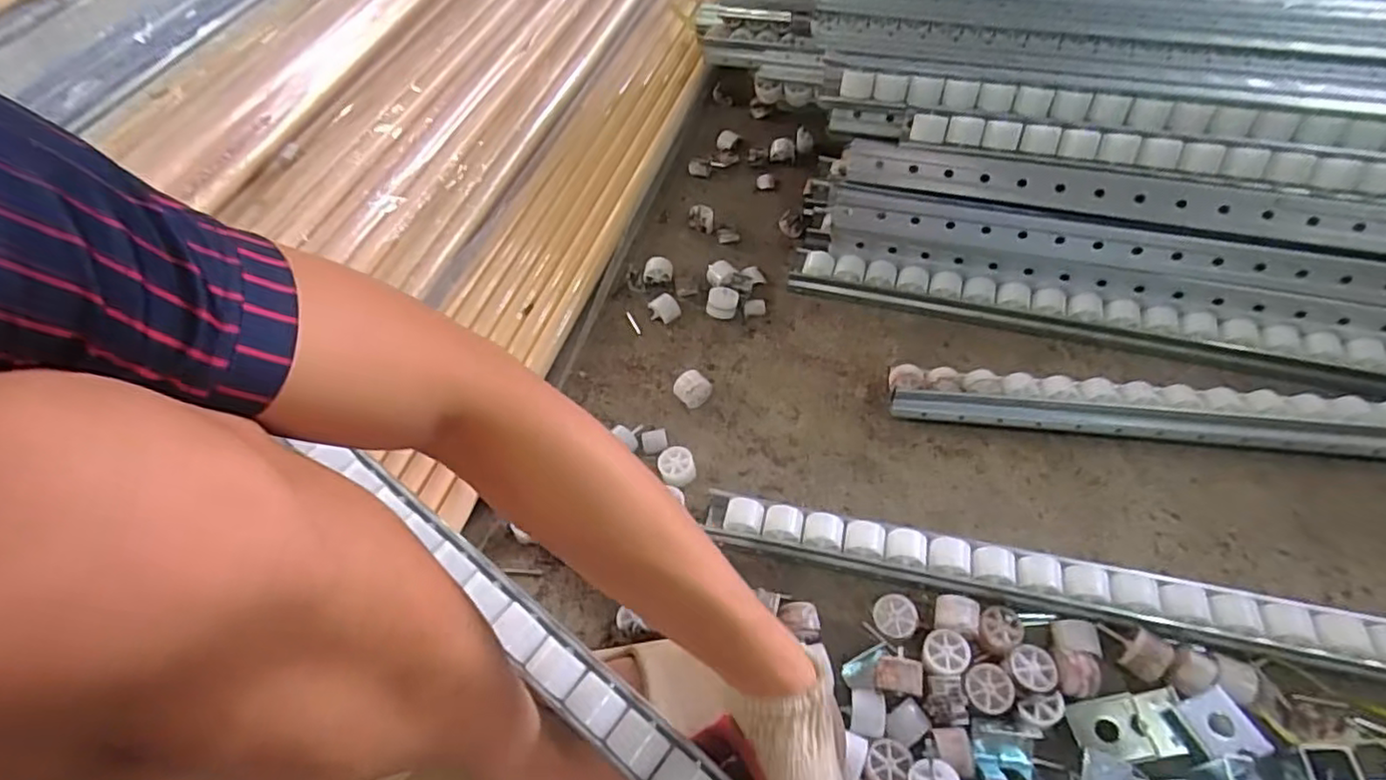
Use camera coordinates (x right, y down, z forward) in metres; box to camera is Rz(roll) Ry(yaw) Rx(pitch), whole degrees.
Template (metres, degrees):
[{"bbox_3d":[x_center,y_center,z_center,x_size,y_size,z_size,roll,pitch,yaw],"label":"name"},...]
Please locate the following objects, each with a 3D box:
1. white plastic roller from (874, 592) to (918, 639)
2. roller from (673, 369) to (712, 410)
[{"bbox_3d":[0.170,0.194,0.550,0.034,0.026,0.033,-2,56,3],"label":"white plastic roller"},{"bbox_3d":[0.000,-0.001,0.696,0.031,0.034,0.032,37,66,26],"label":"roller"}]

